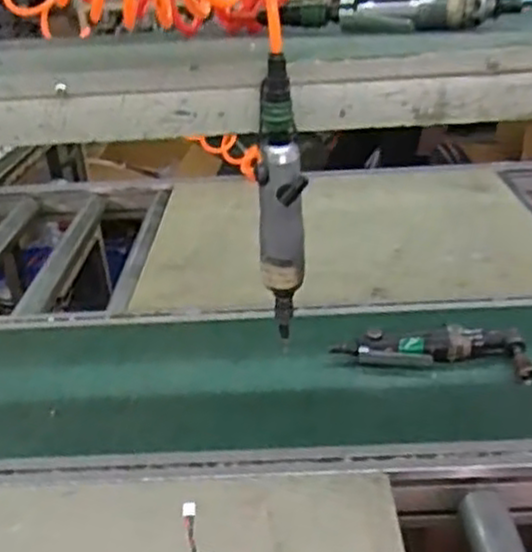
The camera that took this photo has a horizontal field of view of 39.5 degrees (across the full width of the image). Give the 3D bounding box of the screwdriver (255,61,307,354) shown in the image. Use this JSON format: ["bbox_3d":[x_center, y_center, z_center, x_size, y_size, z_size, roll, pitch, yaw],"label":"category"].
[{"bbox_3d":[0.012,-0.059,0.667,0.043,0.252,0.040,-4,25,-1],"label":"screwdriver"}]

